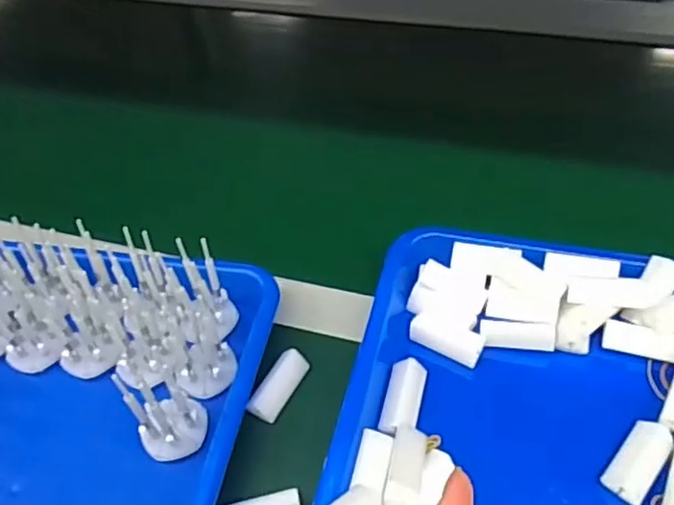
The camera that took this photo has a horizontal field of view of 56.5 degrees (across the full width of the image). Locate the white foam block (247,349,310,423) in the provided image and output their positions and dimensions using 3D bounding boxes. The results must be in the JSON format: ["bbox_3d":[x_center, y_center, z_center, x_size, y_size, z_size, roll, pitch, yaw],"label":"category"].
[{"bbox_3d":[-0.036,0.084,0.394,0.015,0.016,0.048,21,53,22],"label":"white foam block"}]

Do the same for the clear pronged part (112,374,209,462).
[{"bbox_3d":[-0.099,0.091,0.363,0.038,0.030,0.044,-22,49,-15],"label":"clear pronged part"}]

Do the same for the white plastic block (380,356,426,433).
[{"bbox_3d":[0.039,0.087,0.376,0.022,0.012,0.050,9,49,13],"label":"white plastic block"}]

